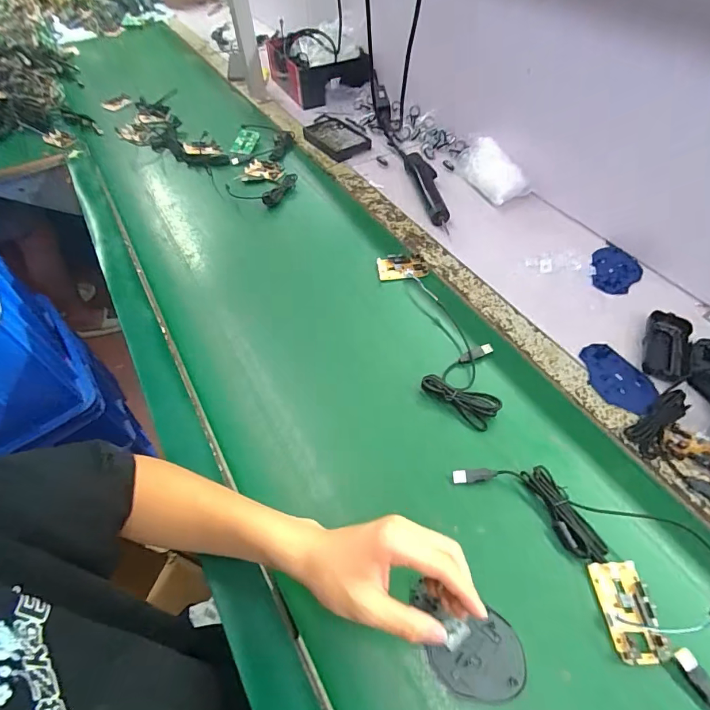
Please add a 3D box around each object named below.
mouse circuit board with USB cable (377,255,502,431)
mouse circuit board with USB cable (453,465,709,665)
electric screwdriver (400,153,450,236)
[{"bbox_3d":[0.115,-0.045,0.580,0.099,0.022,0.312,-13,57,-7],"label":"mouse circuit board with USB cable"},{"bbox_3d":[0.230,0.174,0.418,0.135,0.015,0.236,-40,64,-22],"label":"mouse circuit board with USB cable"},{"bbox_3d":[0.136,-0.309,0.767,0.045,0.029,0.229,-10,52,-3],"label":"electric screwdriver"}]

